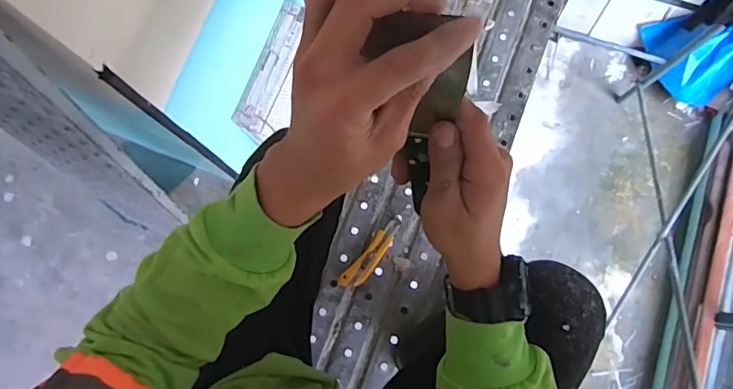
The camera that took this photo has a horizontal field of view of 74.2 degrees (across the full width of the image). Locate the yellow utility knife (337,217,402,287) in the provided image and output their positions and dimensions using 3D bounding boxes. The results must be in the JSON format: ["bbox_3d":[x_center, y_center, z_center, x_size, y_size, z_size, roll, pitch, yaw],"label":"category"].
[{"bbox_3d":[0.012,0.110,0.887,0.038,0.017,0.155,39,82,7],"label":"yellow utility knife"}]

